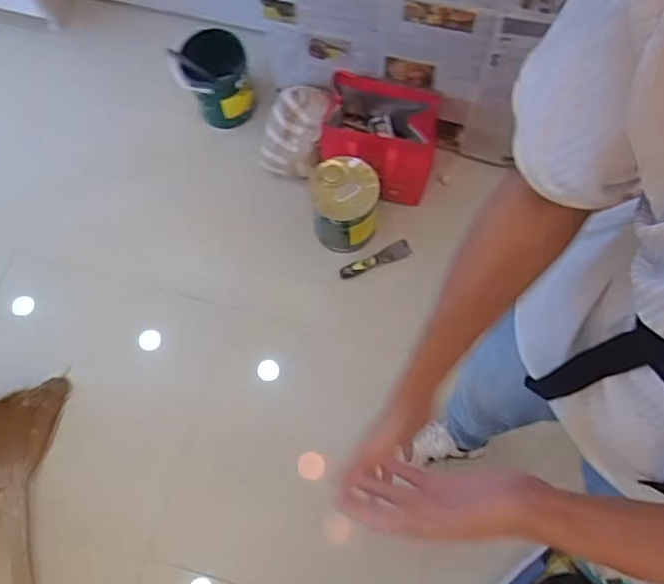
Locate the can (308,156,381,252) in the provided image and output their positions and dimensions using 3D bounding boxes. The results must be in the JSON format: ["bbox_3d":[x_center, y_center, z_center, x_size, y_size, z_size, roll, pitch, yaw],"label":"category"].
[{"bbox_3d":[0.031,-0.208,1.513,0.163,0.191,0.176,-1,71,2],"label":"can"}]

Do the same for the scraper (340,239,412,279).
[{"bbox_3d":[0.111,-0.078,1.583,0.191,0.014,0.046,-25,72,-6],"label":"scraper"}]

